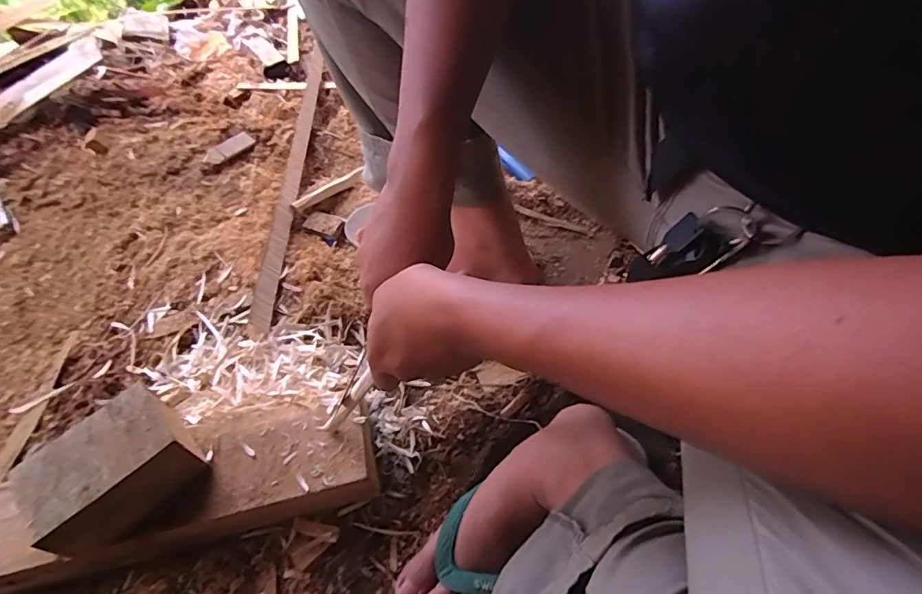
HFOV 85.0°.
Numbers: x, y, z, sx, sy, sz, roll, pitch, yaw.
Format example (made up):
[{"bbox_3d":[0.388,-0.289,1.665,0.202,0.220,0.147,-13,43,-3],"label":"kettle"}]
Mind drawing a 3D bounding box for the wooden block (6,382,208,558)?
[{"bbox_3d":[-0.306,0.149,0.448,0.126,0.064,0.092,-41,63,-18],"label":"wooden block"}]

